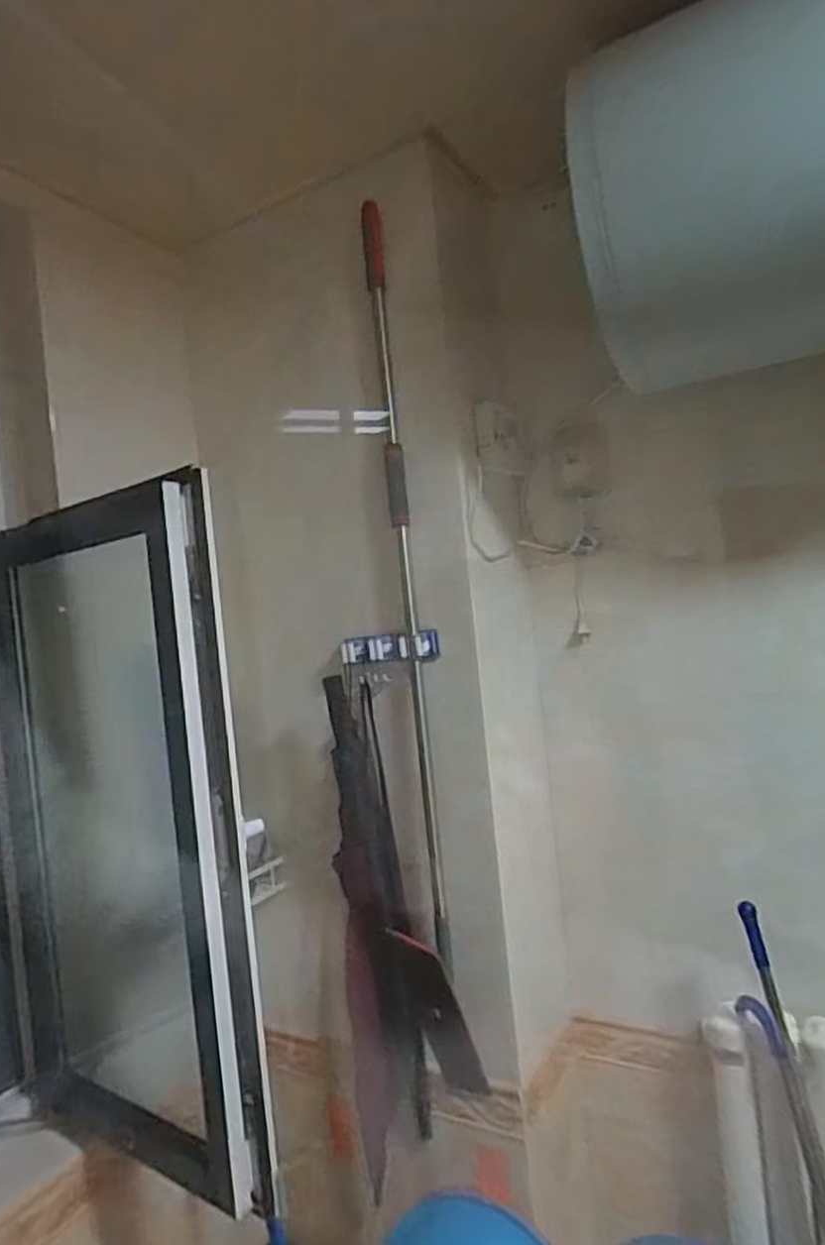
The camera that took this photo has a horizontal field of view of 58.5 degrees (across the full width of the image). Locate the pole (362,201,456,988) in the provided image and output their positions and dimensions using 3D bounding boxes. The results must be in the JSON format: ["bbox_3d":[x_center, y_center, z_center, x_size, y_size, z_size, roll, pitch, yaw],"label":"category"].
[{"bbox_3d":[-0.008,-0.062,1.262,0.035,1.275,0.026,-6,0,9],"label":"pole"}]

